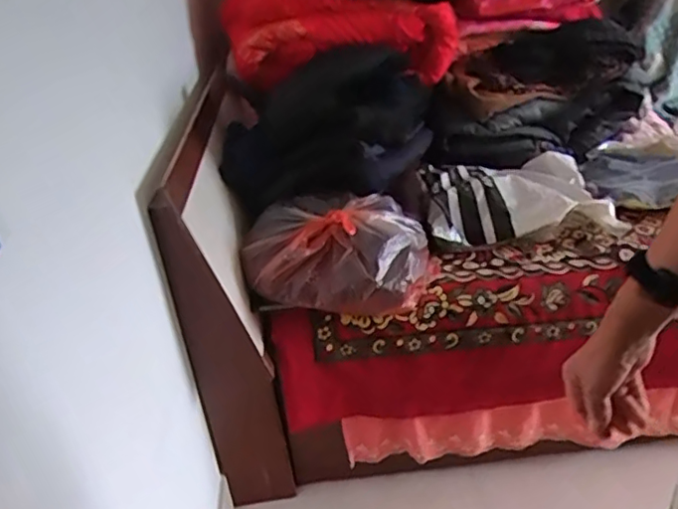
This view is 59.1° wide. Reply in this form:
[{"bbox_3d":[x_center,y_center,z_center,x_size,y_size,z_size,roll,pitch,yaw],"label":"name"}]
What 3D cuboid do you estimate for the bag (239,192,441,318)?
[{"bbox_3d":[-0.003,0.003,1.256,0.388,0.181,0.242,-1,29,8],"label":"bag"}]

